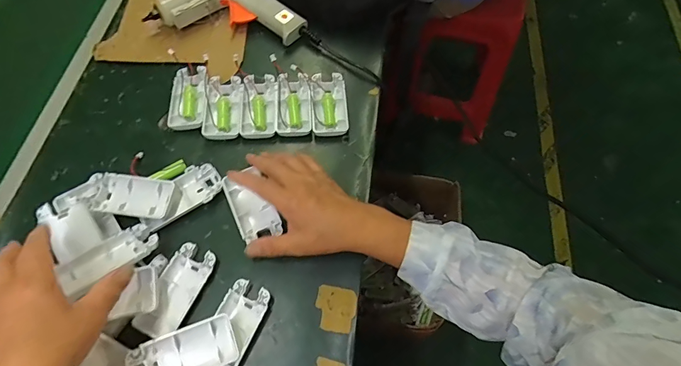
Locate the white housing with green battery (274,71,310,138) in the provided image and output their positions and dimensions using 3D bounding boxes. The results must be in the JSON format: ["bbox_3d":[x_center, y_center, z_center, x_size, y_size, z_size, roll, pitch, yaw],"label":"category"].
[{"bbox_3d":[-0.064,-0.108,0.508,0.045,0.021,0.097,-4,64,-2],"label":"white housing with green battery"}]

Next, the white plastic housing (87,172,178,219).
[{"bbox_3d":[-0.233,0.015,0.441,0.083,0.016,0.046,6,64,2],"label":"white plastic housing"}]

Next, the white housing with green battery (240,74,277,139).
[{"bbox_3d":[-0.107,-0.103,0.504,0.047,0.021,0.091,-4,64,-3],"label":"white housing with green battery"}]

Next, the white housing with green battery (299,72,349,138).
[{"bbox_3d":[-0.016,-0.105,0.512,0.052,0.027,0.091,-10,64,-6],"label":"white housing with green battery"}]

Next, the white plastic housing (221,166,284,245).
[{"bbox_3d":[-0.101,0.027,0.446,0.045,0.020,0.083,-23,66,-10],"label":"white plastic housing"}]

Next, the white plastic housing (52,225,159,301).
[{"bbox_3d":[-0.234,0.075,0.397,0.087,0.019,0.044,-30,67,-27],"label":"white plastic housing"}]

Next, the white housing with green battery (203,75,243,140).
[{"bbox_3d":[-0.153,-0.100,0.504,0.044,0.014,0.095,-4,64,-3],"label":"white housing with green battery"}]

